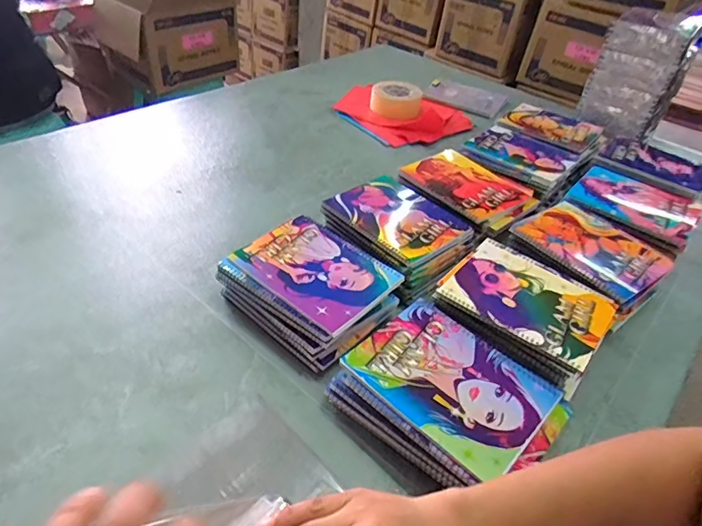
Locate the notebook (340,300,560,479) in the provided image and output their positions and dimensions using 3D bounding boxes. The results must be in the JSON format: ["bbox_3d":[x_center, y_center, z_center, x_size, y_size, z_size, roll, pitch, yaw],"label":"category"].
[{"bbox_3d":[0.108,0.125,0.518,0.192,0.018,0.145,34,47,28],"label":"notebook"}]

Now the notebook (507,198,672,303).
[{"bbox_3d":[0.371,-0.029,0.730,0.169,0.025,0.198,-21,47,-29],"label":"notebook"}]

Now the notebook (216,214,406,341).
[{"bbox_3d":[-0.052,0.010,0.639,0.196,0.020,0.153,29,45,29],"label":"notebook"}]

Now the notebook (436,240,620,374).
[{"bbox_3d":[0.236,0.042,0.628,0.193,0.018,0.156,31,45,25],"label":"notebook"}]

